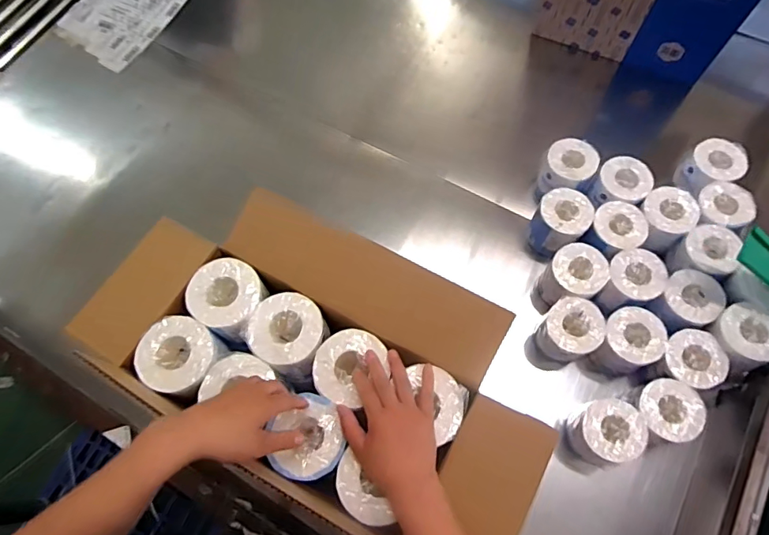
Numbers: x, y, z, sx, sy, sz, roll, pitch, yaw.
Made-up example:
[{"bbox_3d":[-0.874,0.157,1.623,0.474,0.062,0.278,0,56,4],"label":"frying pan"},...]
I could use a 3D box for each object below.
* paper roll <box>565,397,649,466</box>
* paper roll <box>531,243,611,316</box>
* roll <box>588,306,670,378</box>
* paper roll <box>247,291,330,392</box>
[{"bbox_3d":[0.368,0.281,0.829,0.101,0.120,0.095,-1,68,2],"label":"paper roll"},{"bbox_3d":[0.355,0.030,0.938,0.097,0.152,0.103,-1,68,2],"label":"paper roll"},{"bbox_3d":[0.430,0.136,0.875,0.093,0.129,0.091,-1,68,2],"label":"roll"},{"bbox_3d":[-0.124,0.098,0.669,0.094,0.099,0.109,-43,72,-13],"label":"paper roll"}]

